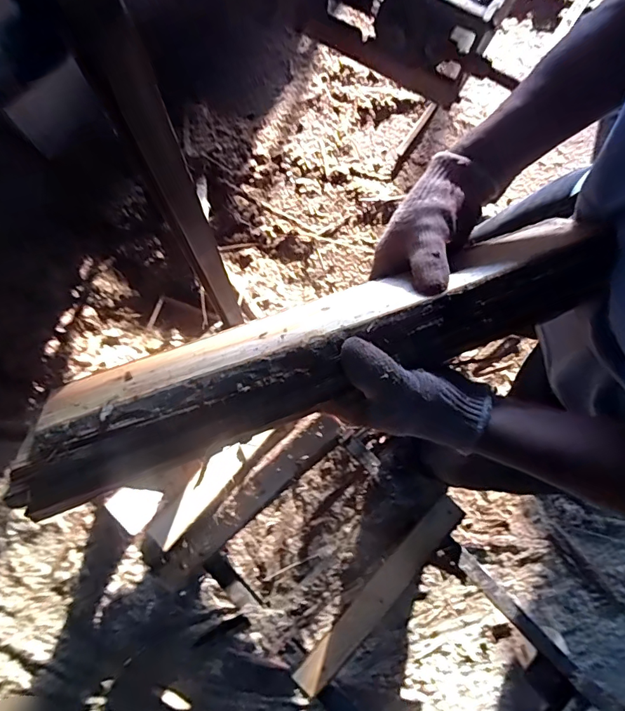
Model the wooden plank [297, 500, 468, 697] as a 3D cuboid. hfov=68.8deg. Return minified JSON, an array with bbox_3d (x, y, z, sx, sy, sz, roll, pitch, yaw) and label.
[{"bbox_3d":[0.152,0.506,0.978,0.064,0.033,0.484,44,81,6],"label":"wooden plank"}]

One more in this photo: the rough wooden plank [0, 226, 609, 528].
[{"bbox_3d":[0.024,-0.017,0.368,0.495,0.060,0.096,-21,77,-10],"label":"rough wooden plank"}]

